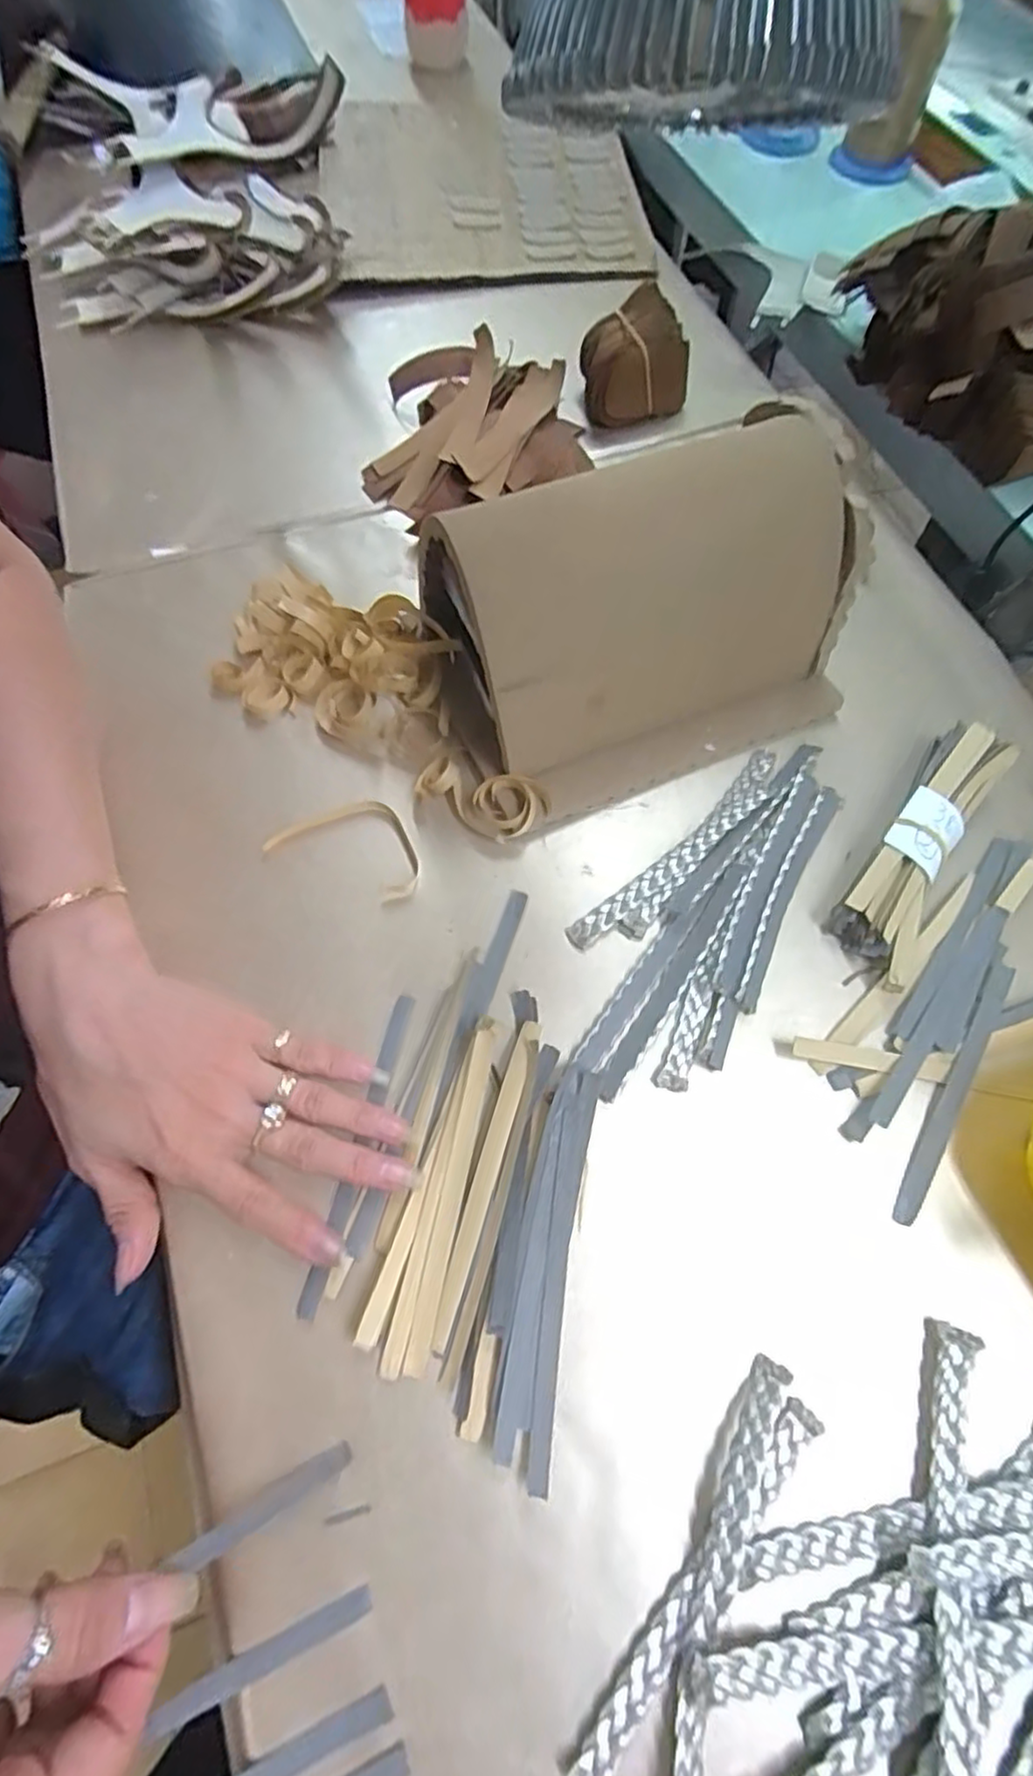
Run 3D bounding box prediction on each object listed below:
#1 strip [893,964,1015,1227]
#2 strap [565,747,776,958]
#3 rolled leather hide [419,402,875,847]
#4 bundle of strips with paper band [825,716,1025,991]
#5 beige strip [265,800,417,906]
[{"bbox_3d":[0.201,0.091,0.311,0.012,0.006,0.131,31,70,12],"label":"strip"},{"bbox_3d":[0.086,-0.021,0.353,0.152,0.008,0.018,-41,73,-16],"label":"strap"},{"bbox_3d":[0.065,-0.135,0.346,0.203,0.112,0.128,-20,69,-9],"label":"rolled leather hide"},{"bbox_3d":[0.209,-0.020,0.348,0.042,0.029,0.145,34,71,13],"label":"bundle of strips with paper band"},{"bbox_3d":[-0.084,-0.025,0.356,0.080,0.004,0.047,23,69,9],"label":"beige strip"}]

